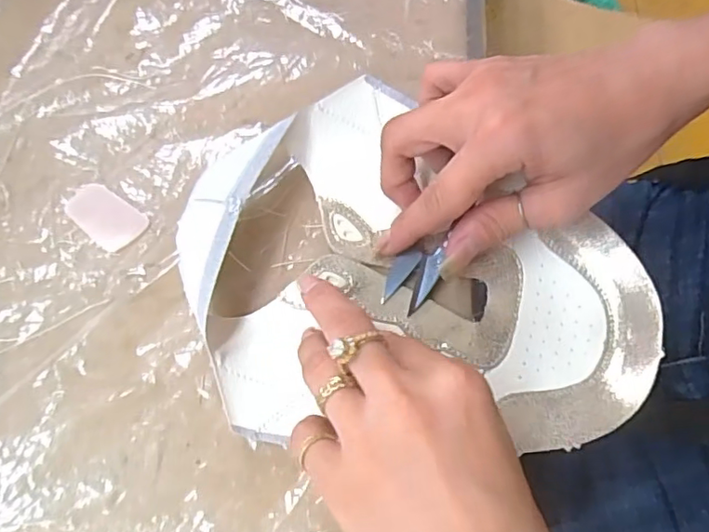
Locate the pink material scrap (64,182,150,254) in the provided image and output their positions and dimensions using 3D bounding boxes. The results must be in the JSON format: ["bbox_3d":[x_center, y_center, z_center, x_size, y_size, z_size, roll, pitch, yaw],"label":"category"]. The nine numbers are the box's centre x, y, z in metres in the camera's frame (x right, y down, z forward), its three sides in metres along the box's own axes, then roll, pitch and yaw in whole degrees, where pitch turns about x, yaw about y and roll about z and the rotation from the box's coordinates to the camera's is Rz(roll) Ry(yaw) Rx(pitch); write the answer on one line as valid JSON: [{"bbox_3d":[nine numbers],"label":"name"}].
[{"bbox_3d":[-0.125,-0.025,0.287,0.039,0.004,0.024,35,73,10],"label":"pink material scrap"}]

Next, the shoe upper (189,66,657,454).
[{"bbox_3d":[0.032,-0.006,0.272,0.214,0.035,0.166,4,70,-1],"label":"shoe upper"}]

